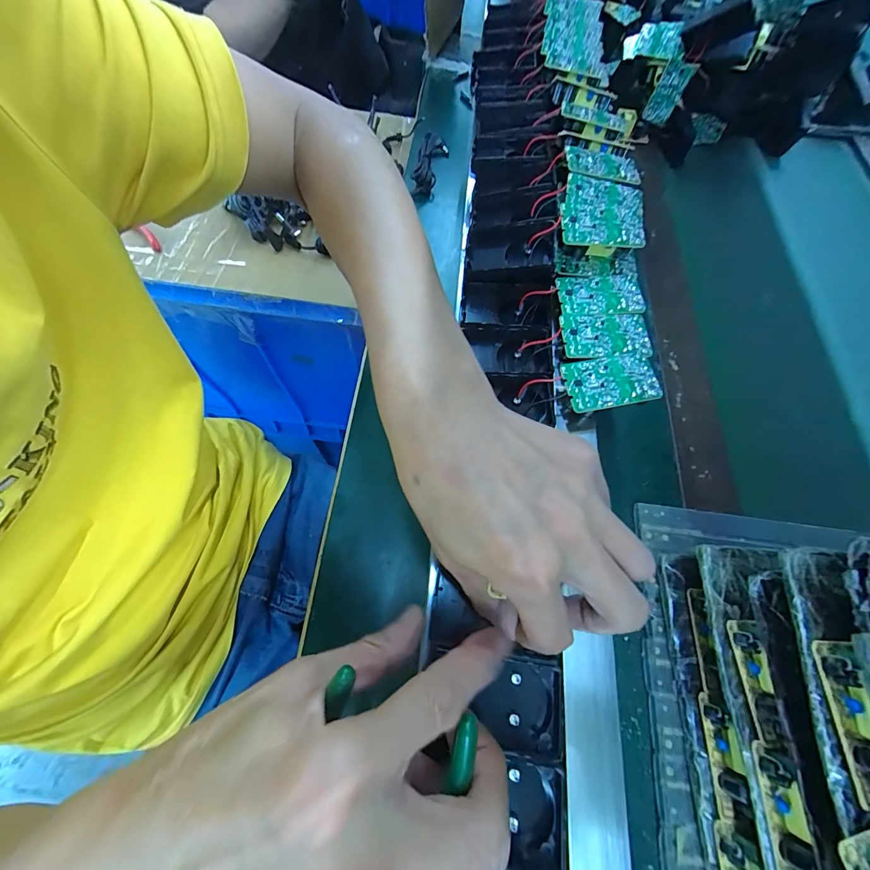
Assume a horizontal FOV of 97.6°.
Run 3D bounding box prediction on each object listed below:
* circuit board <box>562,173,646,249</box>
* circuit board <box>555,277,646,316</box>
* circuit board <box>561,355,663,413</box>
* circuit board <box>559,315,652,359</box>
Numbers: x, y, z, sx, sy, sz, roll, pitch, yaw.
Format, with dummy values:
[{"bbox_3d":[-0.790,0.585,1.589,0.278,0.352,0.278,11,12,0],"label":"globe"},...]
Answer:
[{"bbox_3d":[0.131,-0.175,0.299,0.063,0.007,0.072,9,69,-2],"label":"circuit board"},{"bbox_3d":[0.127,-0.108,0.292,0.062,0.004,0.037,3,66,-2],"label":"circuit board"},{"bbox_3d":[0.123,-0.037,0.264,0.064,0.006,0.036,-8,66,-7],"label":"circuit board"},{"bbox_3d":[0.125,-0.073,0.277,0.062,0.004,0.037,3,66,-2],"label":"circuit board"}]

